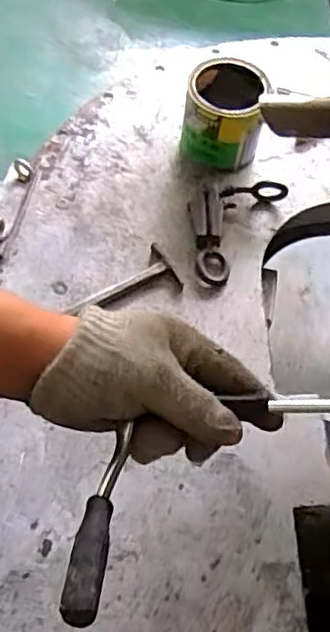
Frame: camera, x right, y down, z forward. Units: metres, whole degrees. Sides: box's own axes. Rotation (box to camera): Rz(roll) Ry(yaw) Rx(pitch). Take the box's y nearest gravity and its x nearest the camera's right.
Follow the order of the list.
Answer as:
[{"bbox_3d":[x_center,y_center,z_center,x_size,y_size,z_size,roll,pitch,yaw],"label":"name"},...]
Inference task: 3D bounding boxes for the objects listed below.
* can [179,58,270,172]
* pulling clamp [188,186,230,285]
[{"bbox_3d":[0.113,-0.379,1.224,0.151,0.160,0.182,13,61,4],"label":"can"},{"bbox_3d":[0.080,-0.151,1.156,0.061,0.058,0.200,-5,85,-6],"label":"pulling clamp"}]

